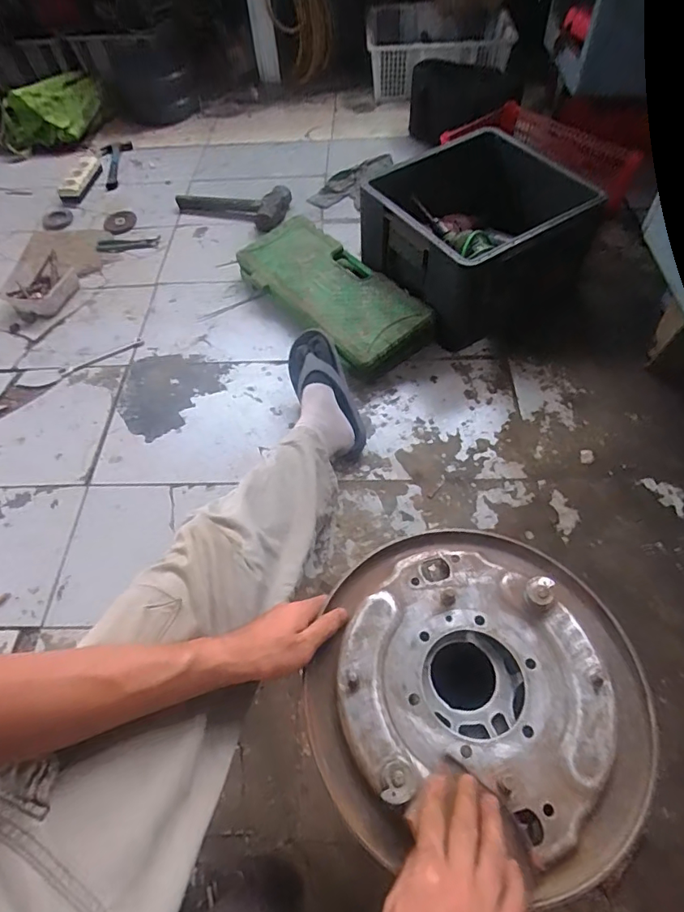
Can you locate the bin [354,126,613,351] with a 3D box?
[{"bbox_3d":[0.252,-0.457,1.067,0.327,0.233,0.396,-30,60,-14],"label":"bin"}]

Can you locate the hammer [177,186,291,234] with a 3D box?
[{"bbox_3d":[-0.309,-0.710,1.381,0.353,0.046,0.162,20,61,16],"label":"hammer"}]

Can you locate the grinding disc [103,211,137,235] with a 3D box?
[{"bbox_3d":[-0.627,-0.661,1.401,0.087,0.011,0.105,0,62,1],"label":"grinding disc"}]

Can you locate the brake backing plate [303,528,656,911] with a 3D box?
[{"bbox_3d":[0.123,0.198,0.453,0.285,0.041,0.284,-2,57,3],"label":"brake backing plate"}]

